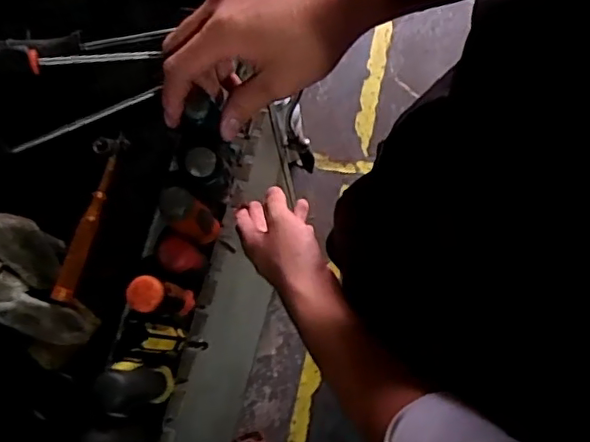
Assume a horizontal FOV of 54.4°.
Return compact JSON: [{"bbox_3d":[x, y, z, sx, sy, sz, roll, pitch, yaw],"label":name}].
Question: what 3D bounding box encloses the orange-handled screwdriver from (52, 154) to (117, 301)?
[{"bbox_3d":[-0.148,0.004,0.409,0.013,0.008,0.106,13,77,7],"label":"orange-handled screwdriver"}]

